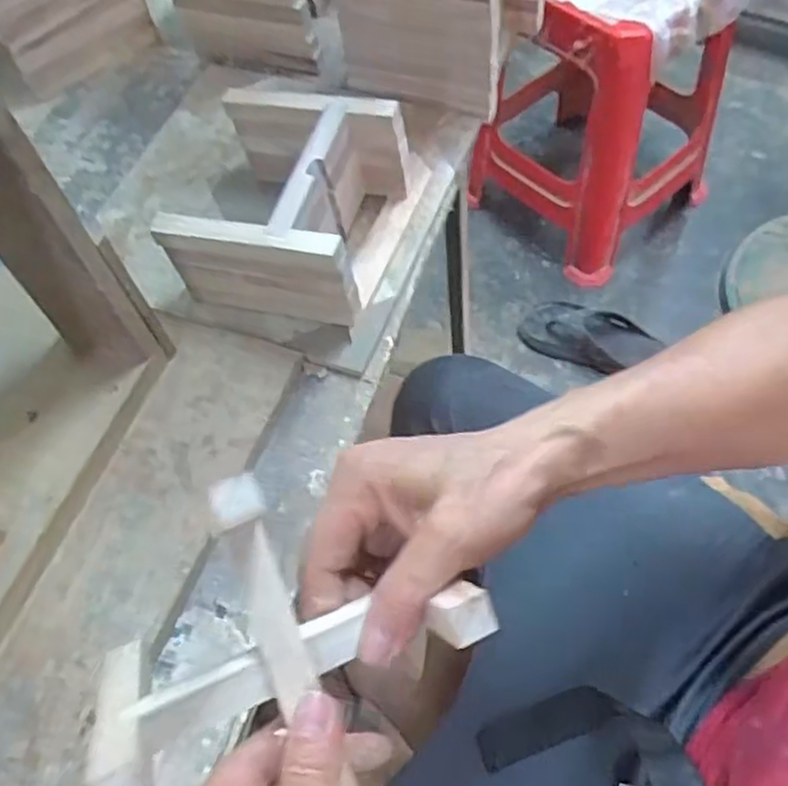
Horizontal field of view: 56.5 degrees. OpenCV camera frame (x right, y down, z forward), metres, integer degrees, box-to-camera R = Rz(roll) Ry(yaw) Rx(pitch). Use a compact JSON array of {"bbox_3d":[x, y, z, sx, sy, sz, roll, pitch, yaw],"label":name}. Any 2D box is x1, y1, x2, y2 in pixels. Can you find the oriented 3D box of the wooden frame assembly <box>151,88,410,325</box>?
[{"bbox_3d":[-0.083,-0.155,0.595,0.147,0.101,0.159,14,62,11],"label":"wooden frame assembly"}]

